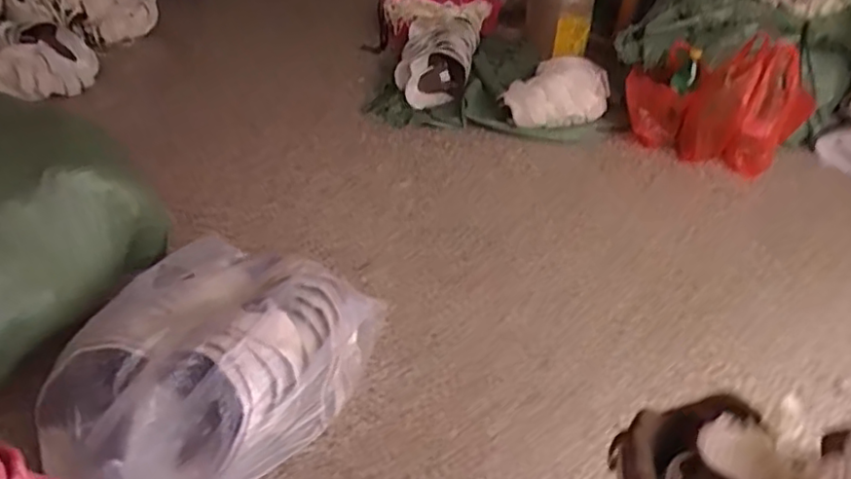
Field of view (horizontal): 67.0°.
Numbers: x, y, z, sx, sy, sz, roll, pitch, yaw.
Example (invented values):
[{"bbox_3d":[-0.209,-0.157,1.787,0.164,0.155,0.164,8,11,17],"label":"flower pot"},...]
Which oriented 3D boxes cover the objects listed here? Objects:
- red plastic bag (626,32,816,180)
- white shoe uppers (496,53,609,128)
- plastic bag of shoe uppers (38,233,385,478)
[{"bbox_3d":[0.717,-0.343,1.597,0.422,0.245,0.174,21,44,20],"label":"red plastic bag"},{"bbox_3d":[0.364,-0.395,1.720,0.362,0.136,0.166,-14,43,-19],"label":"white shoe uppers"},{"bbox_3d":[-0.296,0.184,0.931,0.331,0.202,0.404,16,39,16],"label":"plastic bag of shoe uppers"}]

